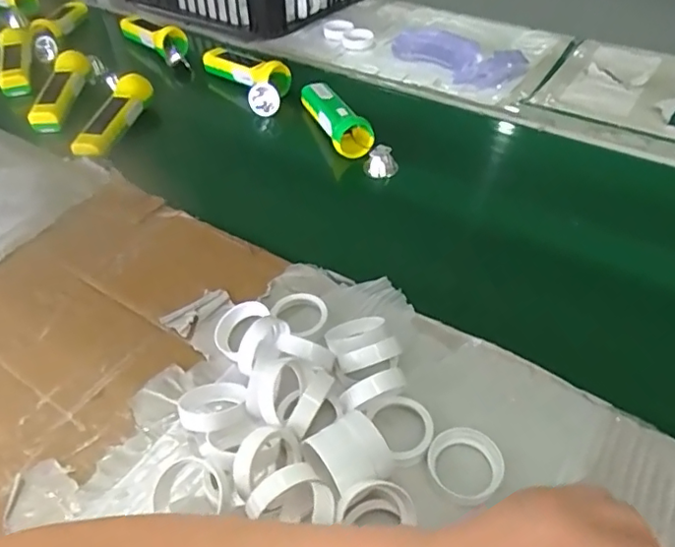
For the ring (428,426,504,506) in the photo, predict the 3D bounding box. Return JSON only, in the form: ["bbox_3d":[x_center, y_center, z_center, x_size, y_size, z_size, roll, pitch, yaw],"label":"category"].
[{"bbox_3d":[0.094,0.137,0.409,0.048,0.016,0.051,-1,44,1],"label":"ring"}]

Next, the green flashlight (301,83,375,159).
[{"bbox_3d":[-0.001,-0.210,0.765,0.058,0.052,0.152,-13,45,-12],"label":"green flashlight"}]

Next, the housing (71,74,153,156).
[{"bbox_3d":[-0.305,-0.224,0.767,0.047,0.042,0.183,5,44,7],"label":"housing"}]

